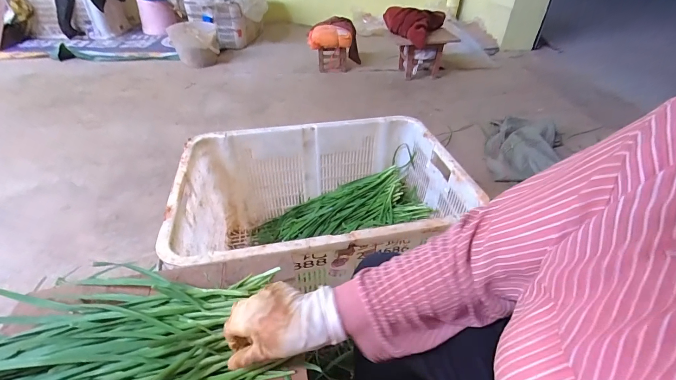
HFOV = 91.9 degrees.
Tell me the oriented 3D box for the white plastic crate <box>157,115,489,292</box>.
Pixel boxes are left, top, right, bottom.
[{"bbox_3d":[-0.047,0.104,0.903,0.656,0.412,0.487,-7,40,-10],"label":"white plastic crate"}]

